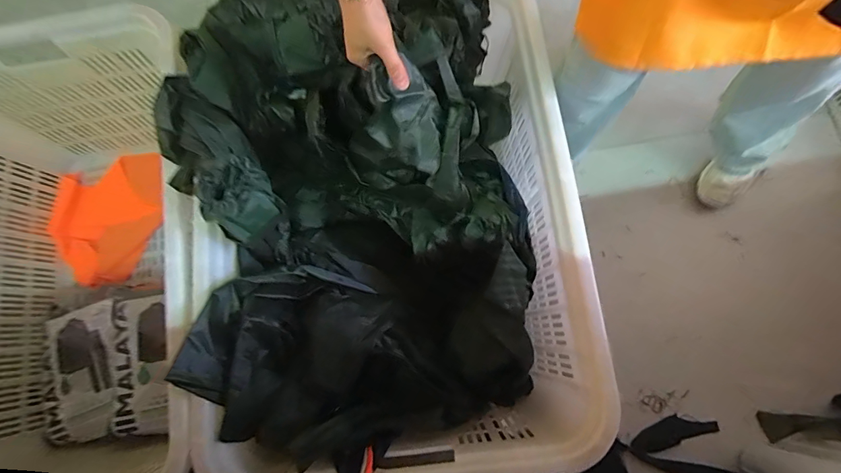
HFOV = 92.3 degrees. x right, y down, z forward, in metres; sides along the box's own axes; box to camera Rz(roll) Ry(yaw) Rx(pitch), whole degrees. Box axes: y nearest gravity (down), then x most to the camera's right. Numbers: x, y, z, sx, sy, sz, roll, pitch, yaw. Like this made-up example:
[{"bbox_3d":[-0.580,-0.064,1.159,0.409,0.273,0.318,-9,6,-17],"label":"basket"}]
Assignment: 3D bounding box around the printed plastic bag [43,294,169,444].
[{"bbox_3d":[-0.673,0.281,0.850,0.333,0.106,0.269,-8,77,-1],"label":"printed plastic bag"}]

